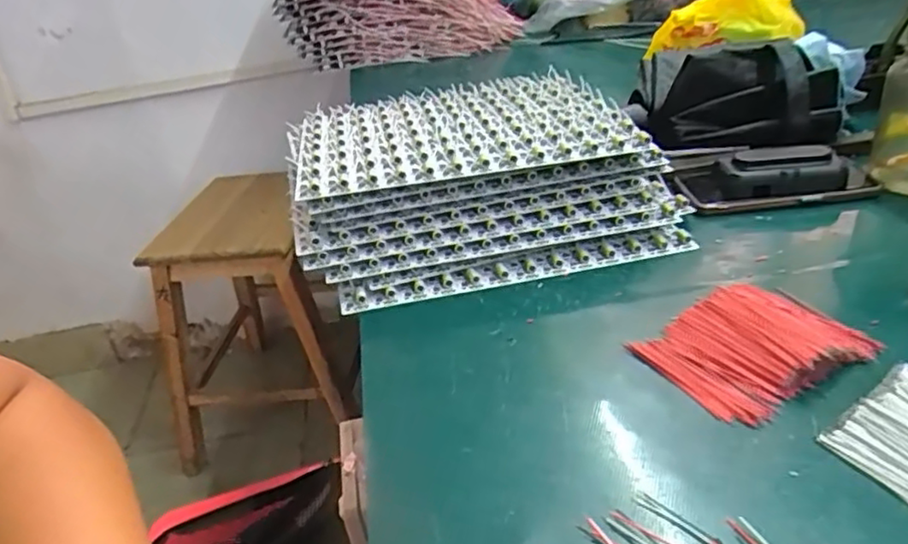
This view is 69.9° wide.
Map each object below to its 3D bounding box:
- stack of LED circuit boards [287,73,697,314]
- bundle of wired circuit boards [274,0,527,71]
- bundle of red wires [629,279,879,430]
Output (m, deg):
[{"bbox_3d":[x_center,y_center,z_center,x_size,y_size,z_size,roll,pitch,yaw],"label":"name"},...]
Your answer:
[{"bbox_3d":[0.016,-0.095,0.619,0.326,0.088,0.299,-10,31,-8],"label":"stack of LED circuit boards"},{"bbox_3d":[-0.115,-0.495,1.203,0.421,0.196,0.117,0,29,15],"label":"bundle of wired circuit boards"},{"bbox_3d":[0.186,0.042,0.406,0.117,0.025,0.090,-20,33,-22],"label":"bundle of red wires"}]

